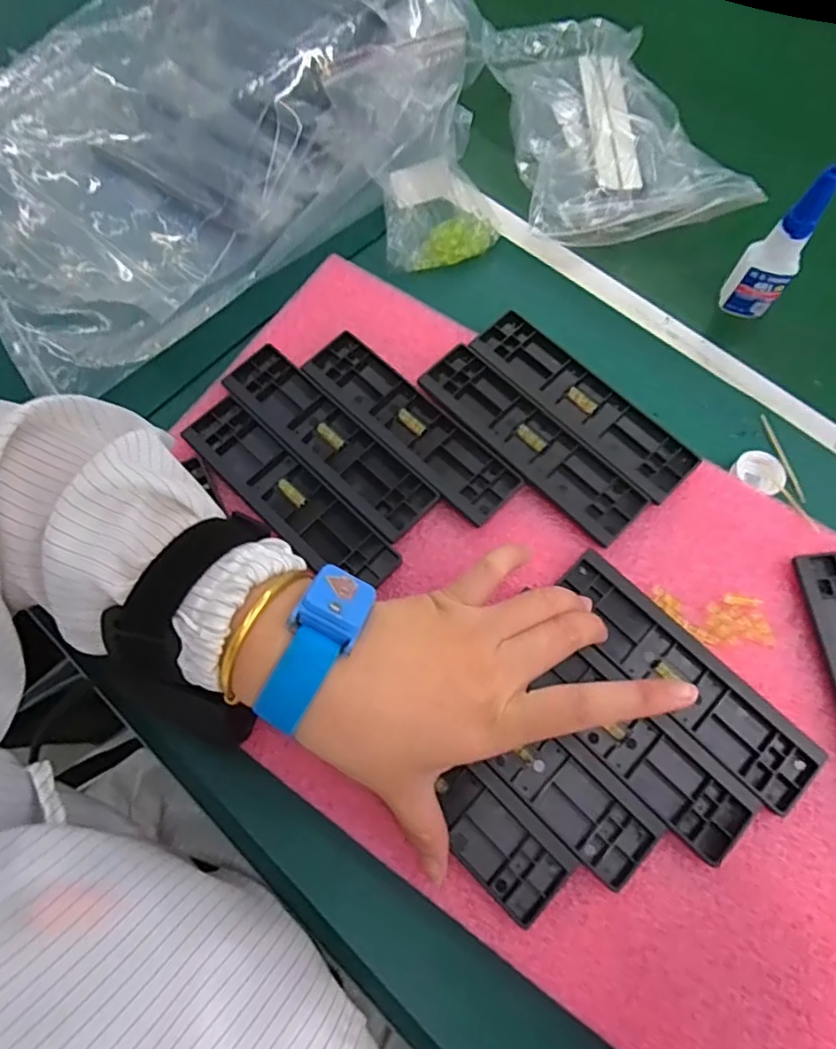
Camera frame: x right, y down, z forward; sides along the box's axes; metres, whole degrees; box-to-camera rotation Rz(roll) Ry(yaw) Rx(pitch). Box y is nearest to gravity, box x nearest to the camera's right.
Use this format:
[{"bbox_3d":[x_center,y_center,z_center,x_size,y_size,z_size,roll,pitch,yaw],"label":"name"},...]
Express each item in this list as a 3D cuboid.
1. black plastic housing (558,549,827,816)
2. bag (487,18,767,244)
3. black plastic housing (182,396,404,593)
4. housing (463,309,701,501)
[{"bbox_3d":[0.143,0.080,0.327,0.043,0.005,0.157,-41,76,-11],"label":"black plastic housing"},{"bbox_3d":[0.150,-0.320,0.477,0.160,0.039,0.209,-14,73,-3],"label":"bag"},{"bbox_3d":[-0.079,-0.019,0.364,0.159,0.009,0.042,42,77,14],"label":"black plastic housing"},{"bbox_3d":[0.104,-0.078,0.384,0.043,0.005,0.156,-42,75,-12],"label":"housing"}]

